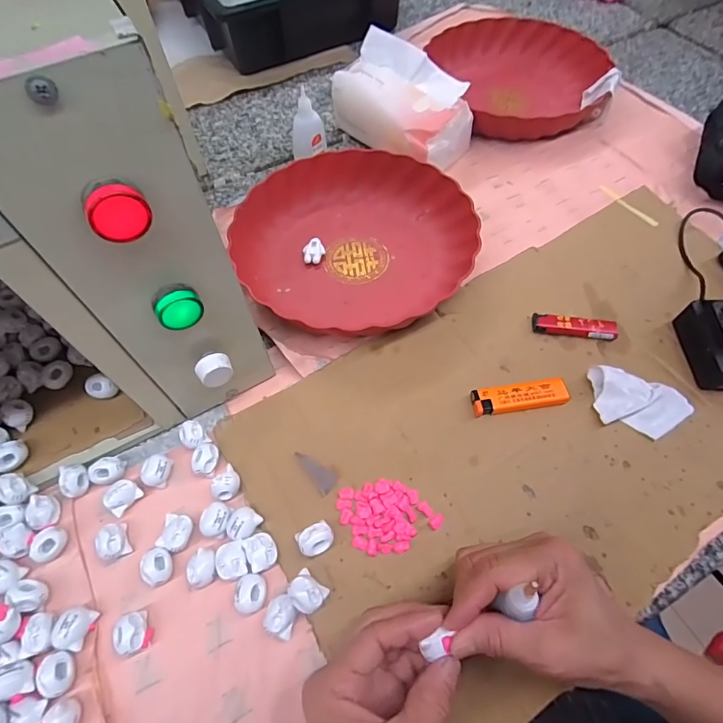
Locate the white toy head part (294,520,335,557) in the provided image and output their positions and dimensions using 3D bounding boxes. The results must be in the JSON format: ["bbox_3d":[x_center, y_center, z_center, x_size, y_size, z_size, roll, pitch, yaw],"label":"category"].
[{"bbox_3d":[-0.032,0.130,0.327,0.025,0.018,0.020,-27,62,-14],"label":"white toy head part"}]

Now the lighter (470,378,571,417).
[{"bbox_3d":[0.135,0.031,0.385,0.079,0.013,0.024,-8,59,-4],"label":"lighter"}]

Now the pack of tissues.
[{"bbox_3d":[0.048,-0.306,0.541,0.093,0.095,0.171,-37,65,-19],"label":"pack of tissues"}]

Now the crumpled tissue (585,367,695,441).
[{"bbox_3d":[0.234,0.035,0.374,0.083,0.023,0.044,13,60,9],"label":"crumpled tissue"}]

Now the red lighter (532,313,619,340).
[{"bbox_3d":[0.199,-0.032,0.419,0.075,0.012,0.018,6,59,5],"label":"red lighter"}]

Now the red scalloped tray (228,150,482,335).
[{"bbox_3d":[-0.007,-0.129,0.465,0.232,0.043,0.215,25,63,16],"label":"red scalloped tray"}]

